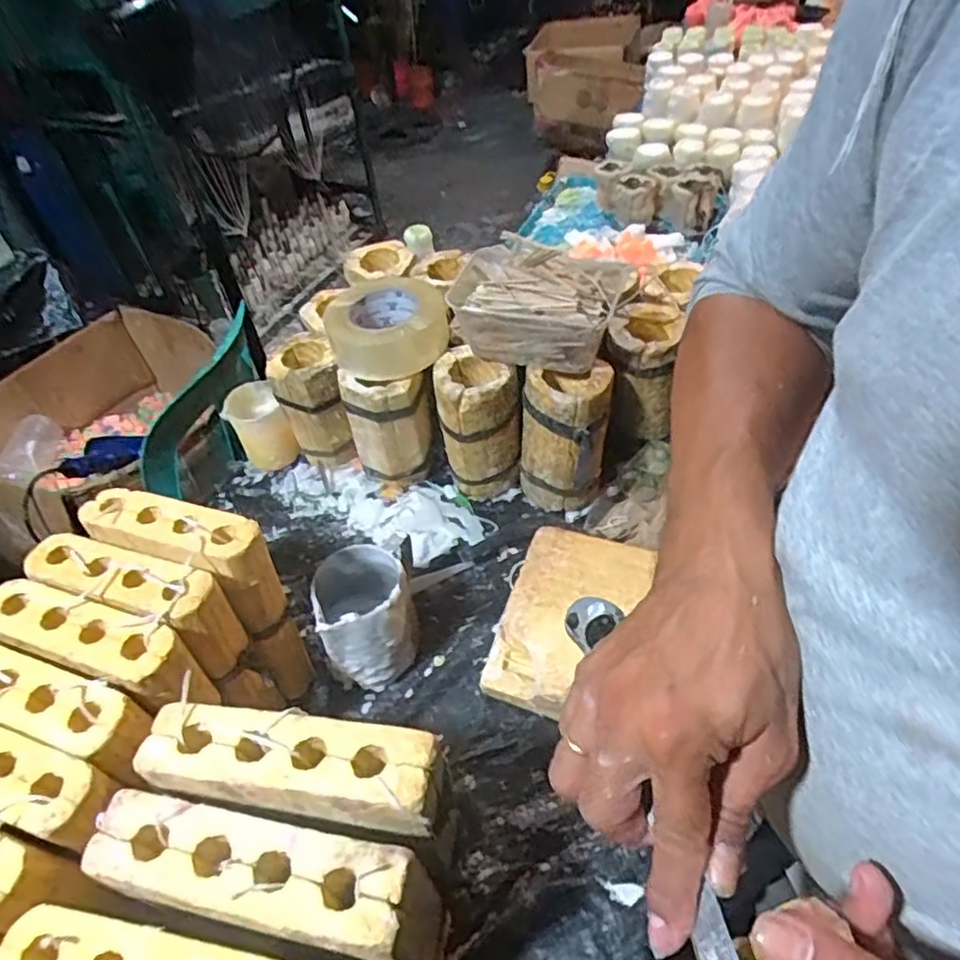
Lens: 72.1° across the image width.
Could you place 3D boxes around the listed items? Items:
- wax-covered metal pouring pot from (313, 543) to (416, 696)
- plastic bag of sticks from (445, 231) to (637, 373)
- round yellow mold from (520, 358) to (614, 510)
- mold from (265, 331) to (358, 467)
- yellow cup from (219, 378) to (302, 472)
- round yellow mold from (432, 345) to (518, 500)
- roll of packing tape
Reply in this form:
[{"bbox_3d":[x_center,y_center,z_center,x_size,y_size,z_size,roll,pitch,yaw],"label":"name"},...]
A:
[{"bbox_3d":[-0.106,0.126,0.626,0.082,0.101,0.094,-17,48,-9],"label":"wax-covered metal pouring pot"},{"bbox_3d":[0.066,-0.187,0.697,0.175,0.079,0.127,5,48,11],"label":"plastic bag of sticks"},{"bbox_3d":[0.092,-0.048,0.727,0.092,0.149,0.099,-4,47,4],"label":"round yellow mold"},{"bbox_3d":[-0.200,-0.091,0.801,0.075,0.145,0.086,-17,48,-9],"label":"mold"},{"bbox_3d":[-0.276,-0.065,0.830,0.062,0.087,0.080,-28,50,-18],"label":"yellow cup"},{"bbox_3d":[0.000,-0.065,0.757,0.089,0.151,0.089,-9,47,-2],"label":"round yellow mold"},{"bbox_3d":[-0.101,-0.175,0.735,0.133,0.052,0.137,-17,48,-8],"label":"roll of packing tape"}]

